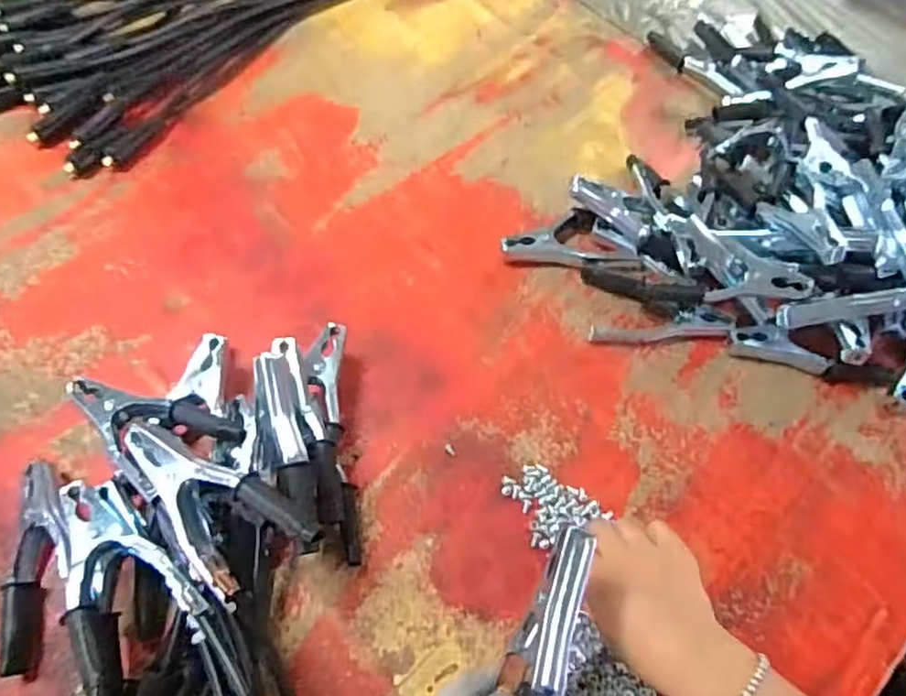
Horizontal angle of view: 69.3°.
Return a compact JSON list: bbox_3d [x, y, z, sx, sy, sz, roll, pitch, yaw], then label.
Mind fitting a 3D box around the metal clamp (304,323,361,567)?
[{"bbox_3d":[-0.097,0.073,0.528,0.032,0.051,0.191,-6,59,-5],"label":"metal clamp"}]

